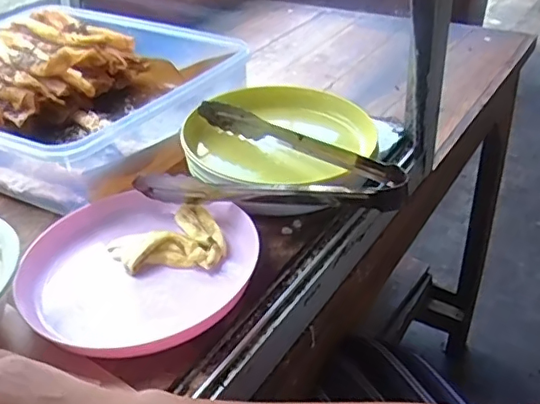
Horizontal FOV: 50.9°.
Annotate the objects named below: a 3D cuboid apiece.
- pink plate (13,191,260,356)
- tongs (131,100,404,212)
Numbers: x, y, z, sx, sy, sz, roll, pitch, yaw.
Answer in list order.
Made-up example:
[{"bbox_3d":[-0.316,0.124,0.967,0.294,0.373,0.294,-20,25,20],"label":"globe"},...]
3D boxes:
[{"bbox_3d":[-0.101,0.047,0.444,0.174,0.026,0.159,-1,37,1],"label":"pink plate"},{"bbox_3d":[0.008,-0.037,0.498,0.219,0.042,0.109,11,39,16],"label":"tongs"}]

